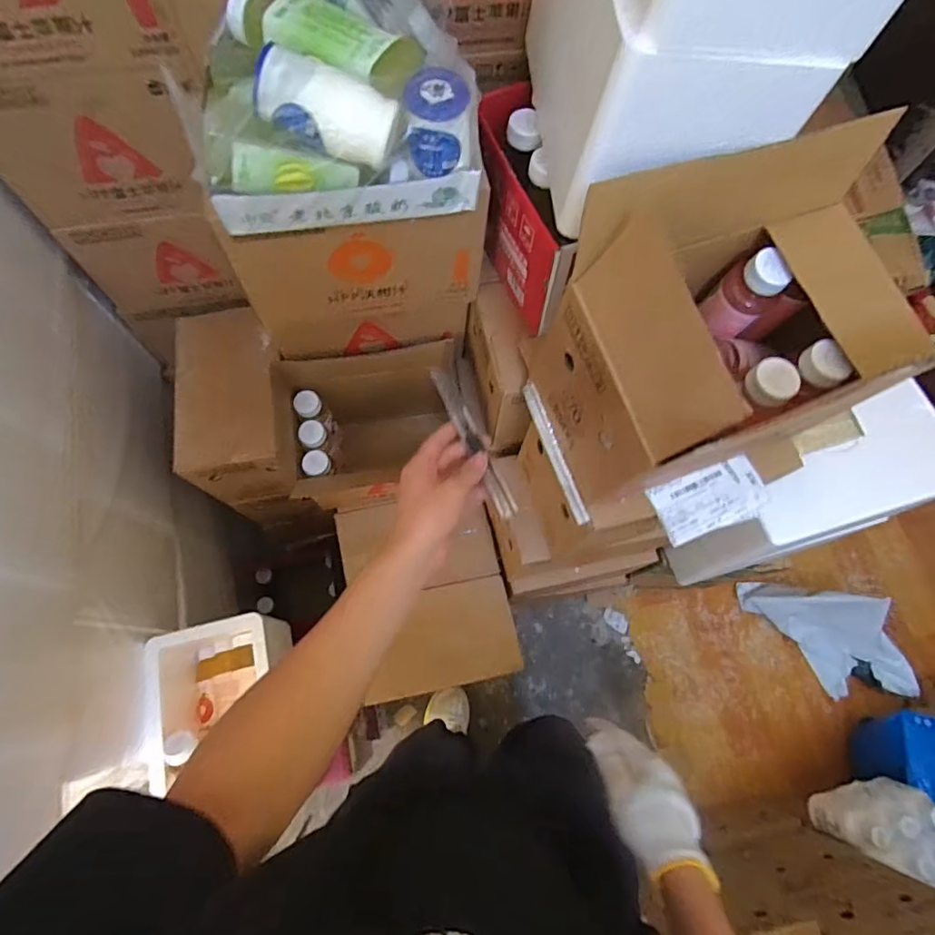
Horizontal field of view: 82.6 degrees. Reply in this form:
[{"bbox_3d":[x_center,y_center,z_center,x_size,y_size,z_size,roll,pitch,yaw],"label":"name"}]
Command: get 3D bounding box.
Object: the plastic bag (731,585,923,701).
[{"bbox_3d":[0.954,0.427,1.369,0.186,0.186,0.447,-40,77,-14],"label":"plastic bag"}]

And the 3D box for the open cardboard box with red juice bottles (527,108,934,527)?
[{"bbox_3d":[0.232,-0.111,0.508,0.275,0.260,0.218,-11,72,-7],"label":"open cardboard box with red juice bottles"}]

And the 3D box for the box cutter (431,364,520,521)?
[{"bbox_3d":[0.007,-0.028,0.537,0.022,0.013,0.171,-23,71,-10],"label":"box cutter"}]

